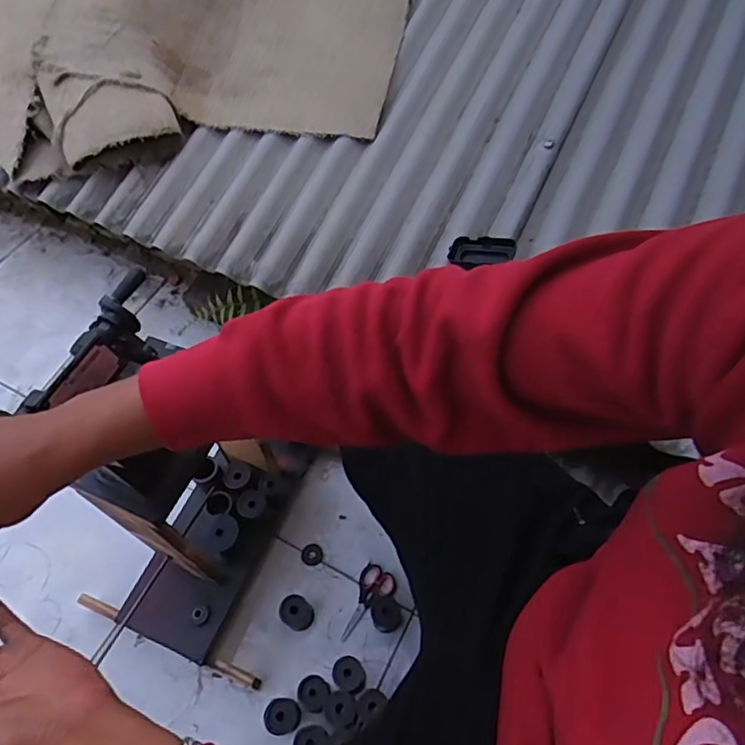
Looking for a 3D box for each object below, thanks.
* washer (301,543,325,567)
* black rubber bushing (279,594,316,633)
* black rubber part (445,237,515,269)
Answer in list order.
[{"bbox_3d":[-0.100,0.301,0.942,0.036,0.004,0.037,-1,57,2],"label":"washer"},{"bbox_3d":[-0.114,0.364,0.866,0.047,0.050,0.048,23,61,16],"label":"black rubber bushing"},{"bbox_3d":[0.182,-0.201,0.949,0.109,0.048,0.019,7,30,25],"label":"black rubber part"}]

